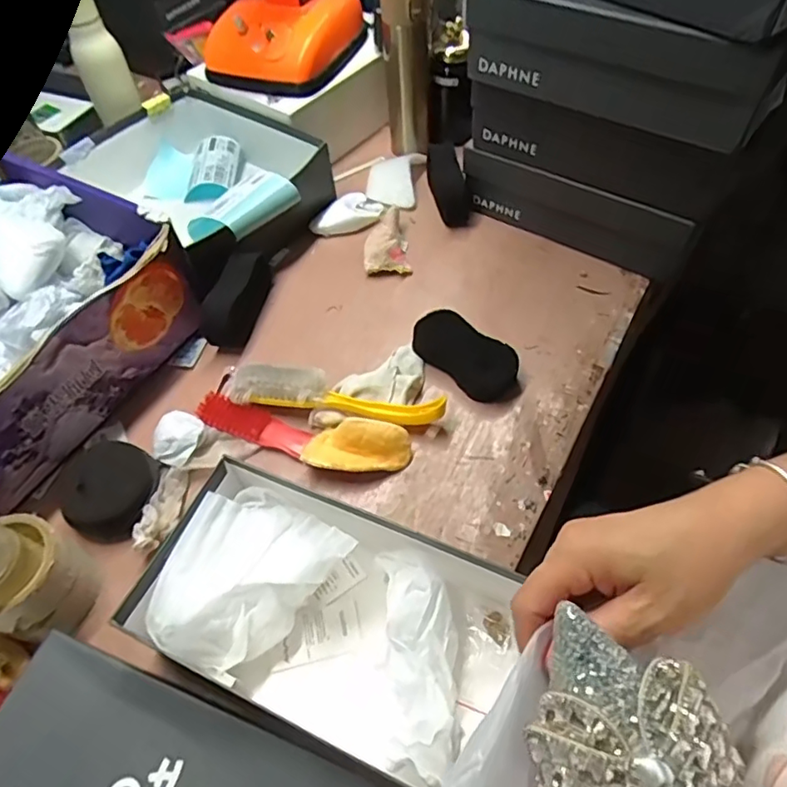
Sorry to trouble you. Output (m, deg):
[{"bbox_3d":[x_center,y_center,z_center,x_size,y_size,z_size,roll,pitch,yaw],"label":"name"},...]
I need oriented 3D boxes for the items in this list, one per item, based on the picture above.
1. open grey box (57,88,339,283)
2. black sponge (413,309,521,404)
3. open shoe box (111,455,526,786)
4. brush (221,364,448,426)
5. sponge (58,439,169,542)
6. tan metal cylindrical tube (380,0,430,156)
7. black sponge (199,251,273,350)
[{"bbox_3d":[-0.261,-0.296,0.810,0.256,0.101,0.337,-41,62,-21],"label":"open grey box"},{"bbox_3d":[0.083,-0.044,0.642,0.132,0.030,0.056,34,64,24],"label":"black sponge"},{"bbox_3d":[-0.055,0.176,0.466,0.272,0.089,0.158,19,59,16],"label":"open shoe box"},{"bbox_3d":[-0.062,-0.001,0.624,0.234,0.046,0.054,7,56,9],"label":"brush"},{"bbox_3d":[-0.289,0.095,0.575,0.098,0.032,0.093,-2,55,3],"label":"sponge"},{"bbox_3d":[0.020,-0.452,0.803,0.062,0.233,0.046,-3,55,2],"label":"tan metal cylindrical tube"},{"bbox_3d":[-0.190,-0.122,0.703,0.054,0.055,0.136,9,57,11],"label":"black sponge"}]

